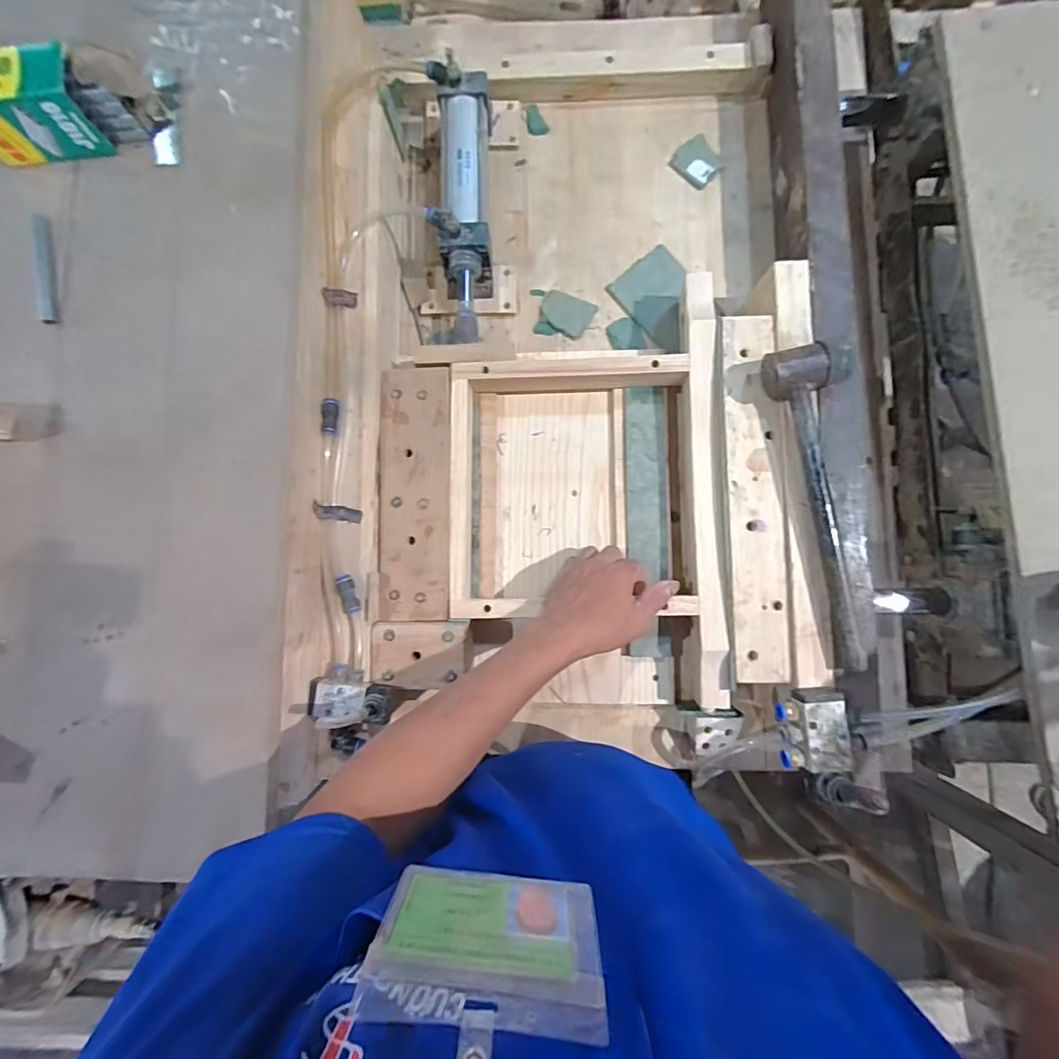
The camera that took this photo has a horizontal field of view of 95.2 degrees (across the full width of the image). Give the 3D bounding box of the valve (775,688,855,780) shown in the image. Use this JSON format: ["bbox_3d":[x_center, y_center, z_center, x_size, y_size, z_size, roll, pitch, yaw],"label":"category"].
[{"bbox_3d":[0.281,0.200,0.477,0.061,0.023,0.077,-5,85,-1],"label":"valve"}]

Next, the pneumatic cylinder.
[{"bbox_3d":[-0.081,-0.382,0.590,0.068,0.090,0.314,-1,85,0],"label":"pneumatic cylinder"}]

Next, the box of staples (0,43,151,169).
[{"bbox_3d":[-0.461,-0.412,0.468,0.166,0.057,0.062,-9,85,-1],"label":"box of staples"}]

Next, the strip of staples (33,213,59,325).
[{"bbox_3d":[-0.485,-0.263,0.486,0.016,0.011,0.111,-9,85,-1],"label":"strip of staples"}]

